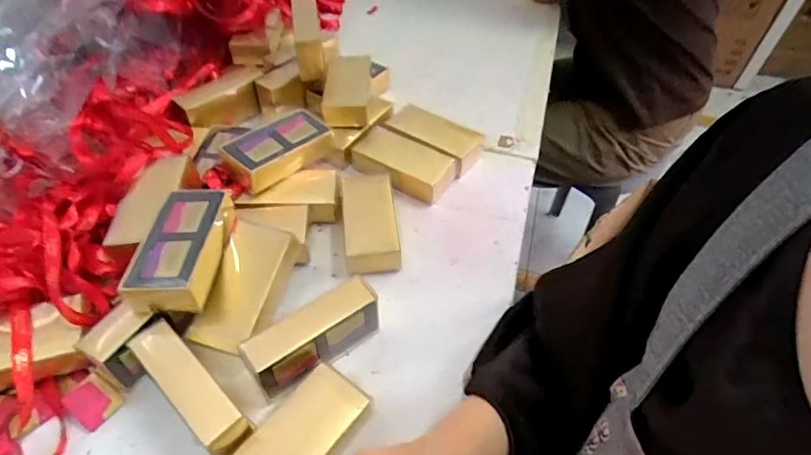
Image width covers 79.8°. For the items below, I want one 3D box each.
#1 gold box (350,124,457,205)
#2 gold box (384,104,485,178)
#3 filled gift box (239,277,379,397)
[{"bbox_3d":[-0.005,-0.073,0.574,0.113,0.034,0.062,27,52,19],"label":"gold box"},{"bbox_3d":[0.035,-0.113,0.611,0.122,0.034,0.067,24,51,17],"label":"gold box"},{"bbox_3d":[-0.077,0.093,0.415,0.111,0.057,0.032,-28,56,-26],"label":"filled gift box"}]

